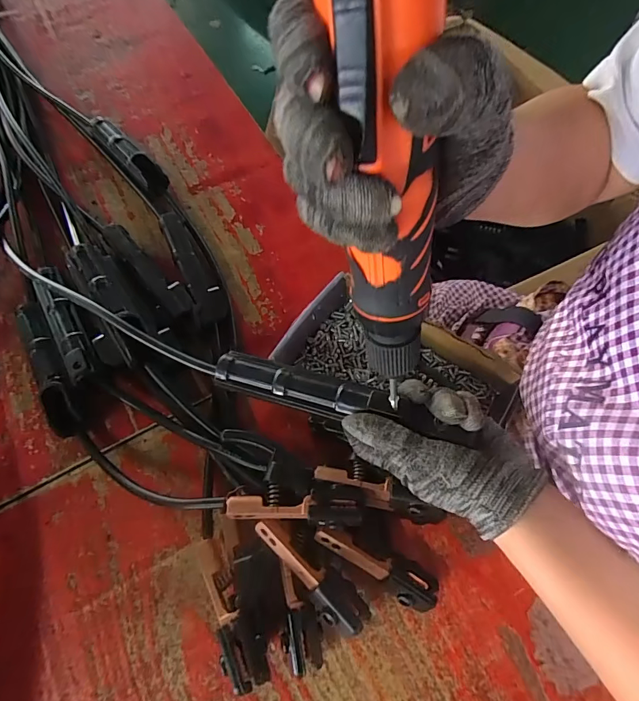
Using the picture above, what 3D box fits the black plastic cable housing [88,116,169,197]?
[{"bbox_3d":[-0.246,-0.256,0.527,0.028,0.036,0.168,-38,70,-13],"label":"black plastic cable housing"}]

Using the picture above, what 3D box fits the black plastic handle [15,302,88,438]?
[{"bbox_3d":[-0.268,0.013,0.410,0.034,0.035,0.160,-31,69,-11],"label":"black plastic handle"}]

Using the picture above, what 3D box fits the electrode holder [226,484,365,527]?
[{"bbox_3d":[-0.018,0.122,0.318,0.103,0.023,0.030,-1,65,2],"label":"electrode holder"}]

